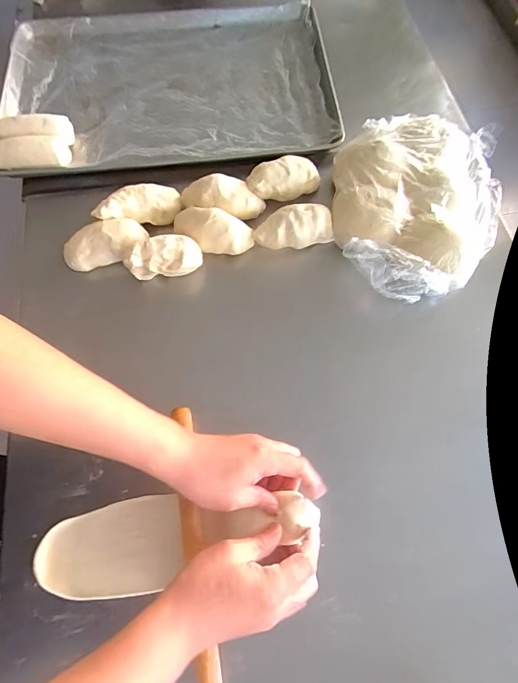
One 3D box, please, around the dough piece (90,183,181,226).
[{"bbox_3d":[-0.188,-0.214,0.585,0.130,0.038,0.064,-9,68,-16],"label":"dough piece"}]

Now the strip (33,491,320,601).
[{"bbox_3d":[-0.092,0.222,0.428,0.311,0.029,0.095,-12,69,5],"label":"strip"}]

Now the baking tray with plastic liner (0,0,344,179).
[{"bbox_3d":[-0.167,-0.479,0.709,0.593,0.038,0.421,-3,69,0],"label":"baking tray with plastic liner"}]

